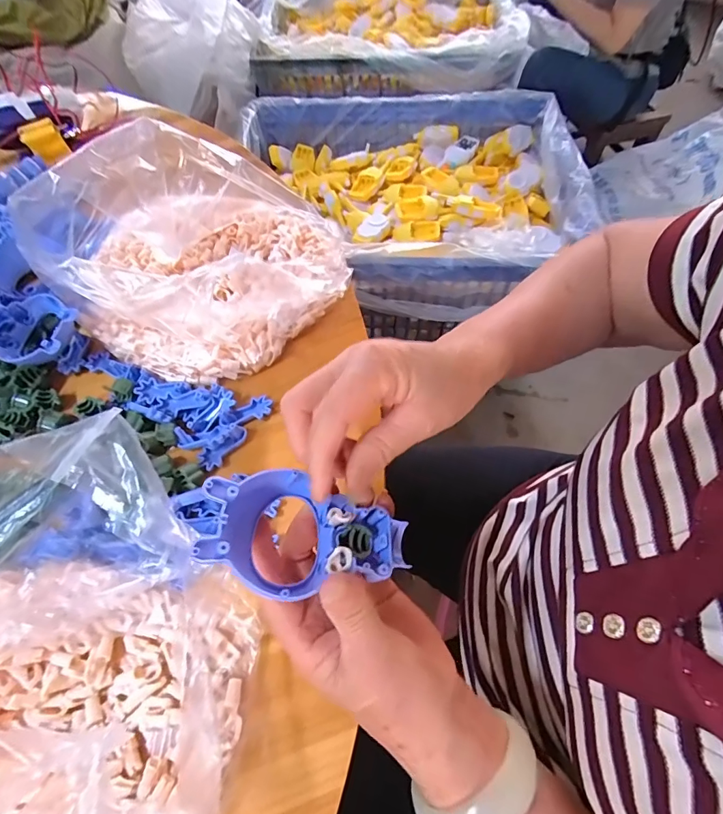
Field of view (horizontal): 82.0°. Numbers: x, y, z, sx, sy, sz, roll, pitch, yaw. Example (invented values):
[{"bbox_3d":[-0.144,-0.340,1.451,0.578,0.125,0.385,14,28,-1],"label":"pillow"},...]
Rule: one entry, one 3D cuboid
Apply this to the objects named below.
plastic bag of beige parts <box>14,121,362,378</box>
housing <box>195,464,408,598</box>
[{"bbox_3d":[-0.125,-0.130,0.321,0.202,0.112,0.172,-40,67,-16],"label":"plastic bag of beige parts"},{"bbox_3d":[-0.028,0.064,0.203,0.101,0.027,0.060,30,45,-13],"label":"housing"}]

